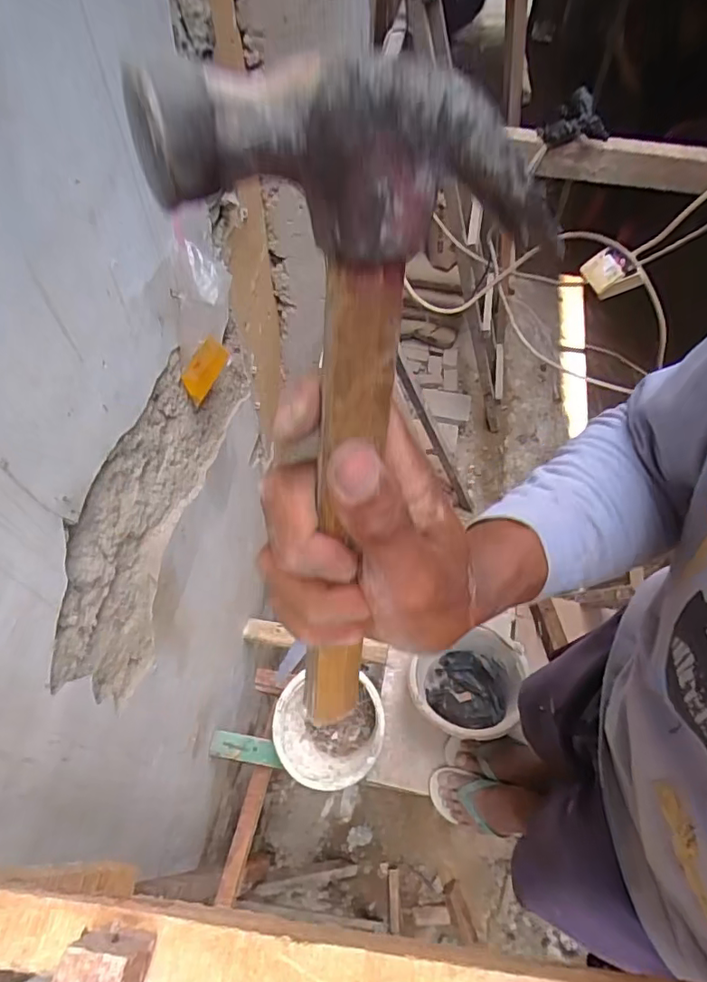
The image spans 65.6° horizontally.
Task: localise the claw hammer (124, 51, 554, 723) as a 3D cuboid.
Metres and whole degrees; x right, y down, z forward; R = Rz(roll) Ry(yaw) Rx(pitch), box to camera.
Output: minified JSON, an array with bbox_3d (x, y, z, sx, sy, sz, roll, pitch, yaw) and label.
[{"bbox_3d":[0.006,0.002,0.209,0.103,0.261,0.040,-3,40,-3],"label":"claw hammer"}]

